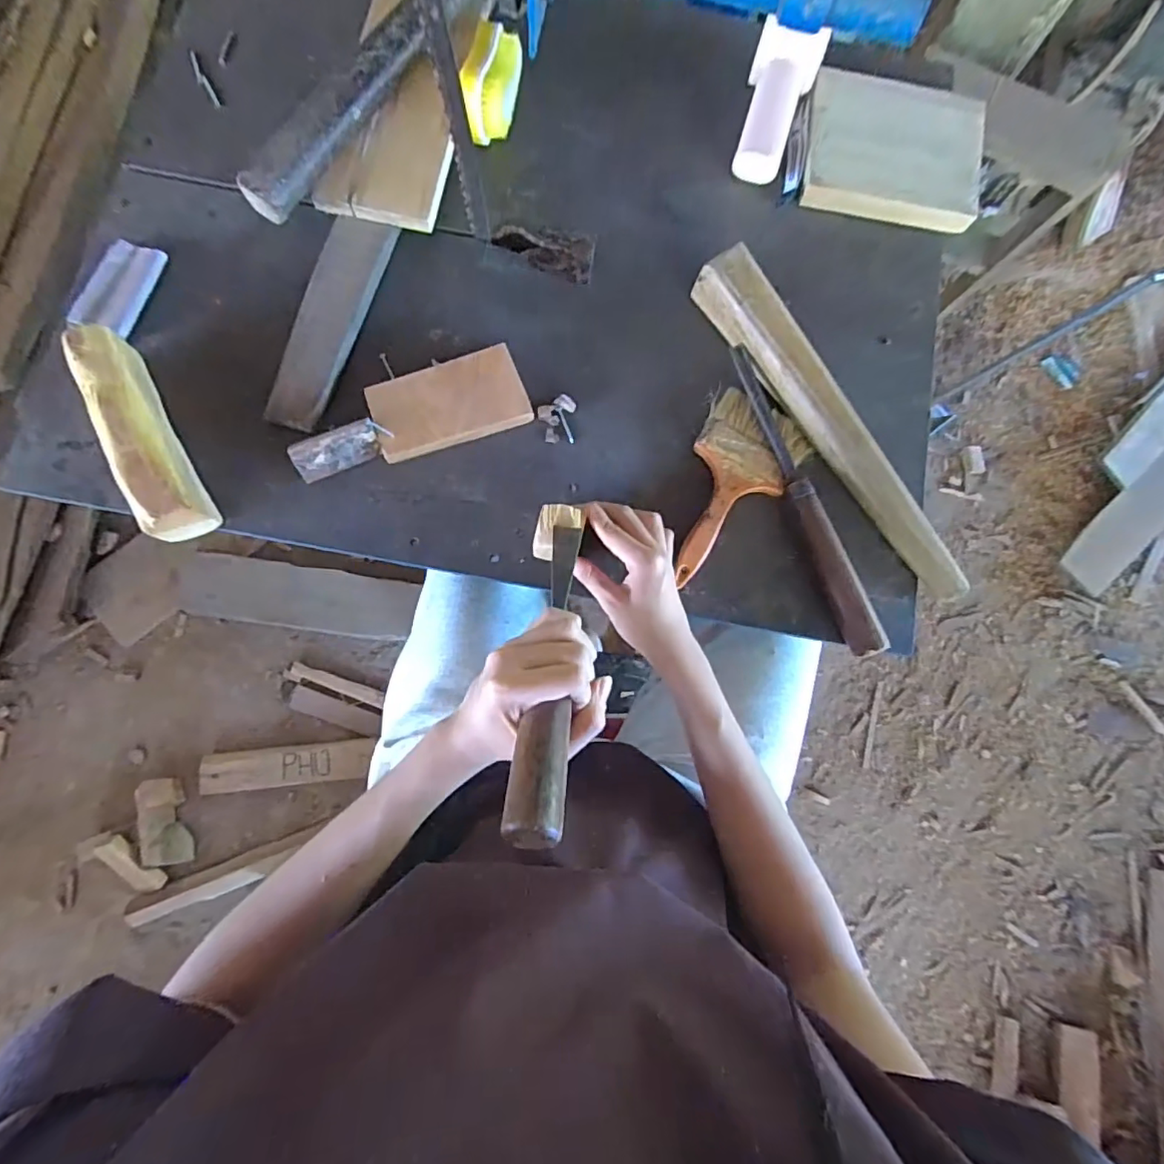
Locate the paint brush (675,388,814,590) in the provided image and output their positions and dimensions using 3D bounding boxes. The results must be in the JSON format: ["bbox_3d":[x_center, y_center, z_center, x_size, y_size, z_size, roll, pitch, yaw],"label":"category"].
[{"bbox_3d":[0.127,-0.087,0.501,0.089,0.010,0.177,36,80,3],"label":"paint brush"}]

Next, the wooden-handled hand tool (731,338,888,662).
[{"bbox_3d":[0.195,-0.078,0.492,0.028,0.026,0.291,-19,82,-7],"label":"wooden-handled hand tool"}]

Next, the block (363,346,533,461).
[{"bbox_3d":[-0.116,-0.156,0.490,0.130,0.011,0.071,-21,82,-7],"label":"block"}]

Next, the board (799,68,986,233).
[{"bbox_3d":[0.317,-0.434,0.565,0.175,0.017,0.157,10,79,-2],"label":"board"}]

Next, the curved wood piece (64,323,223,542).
[{"bbox_3d":[-0.352,-0.118,0.446,0.040,0.051,0.174,-26,82,-8],"label":"curved wood piece"}]

